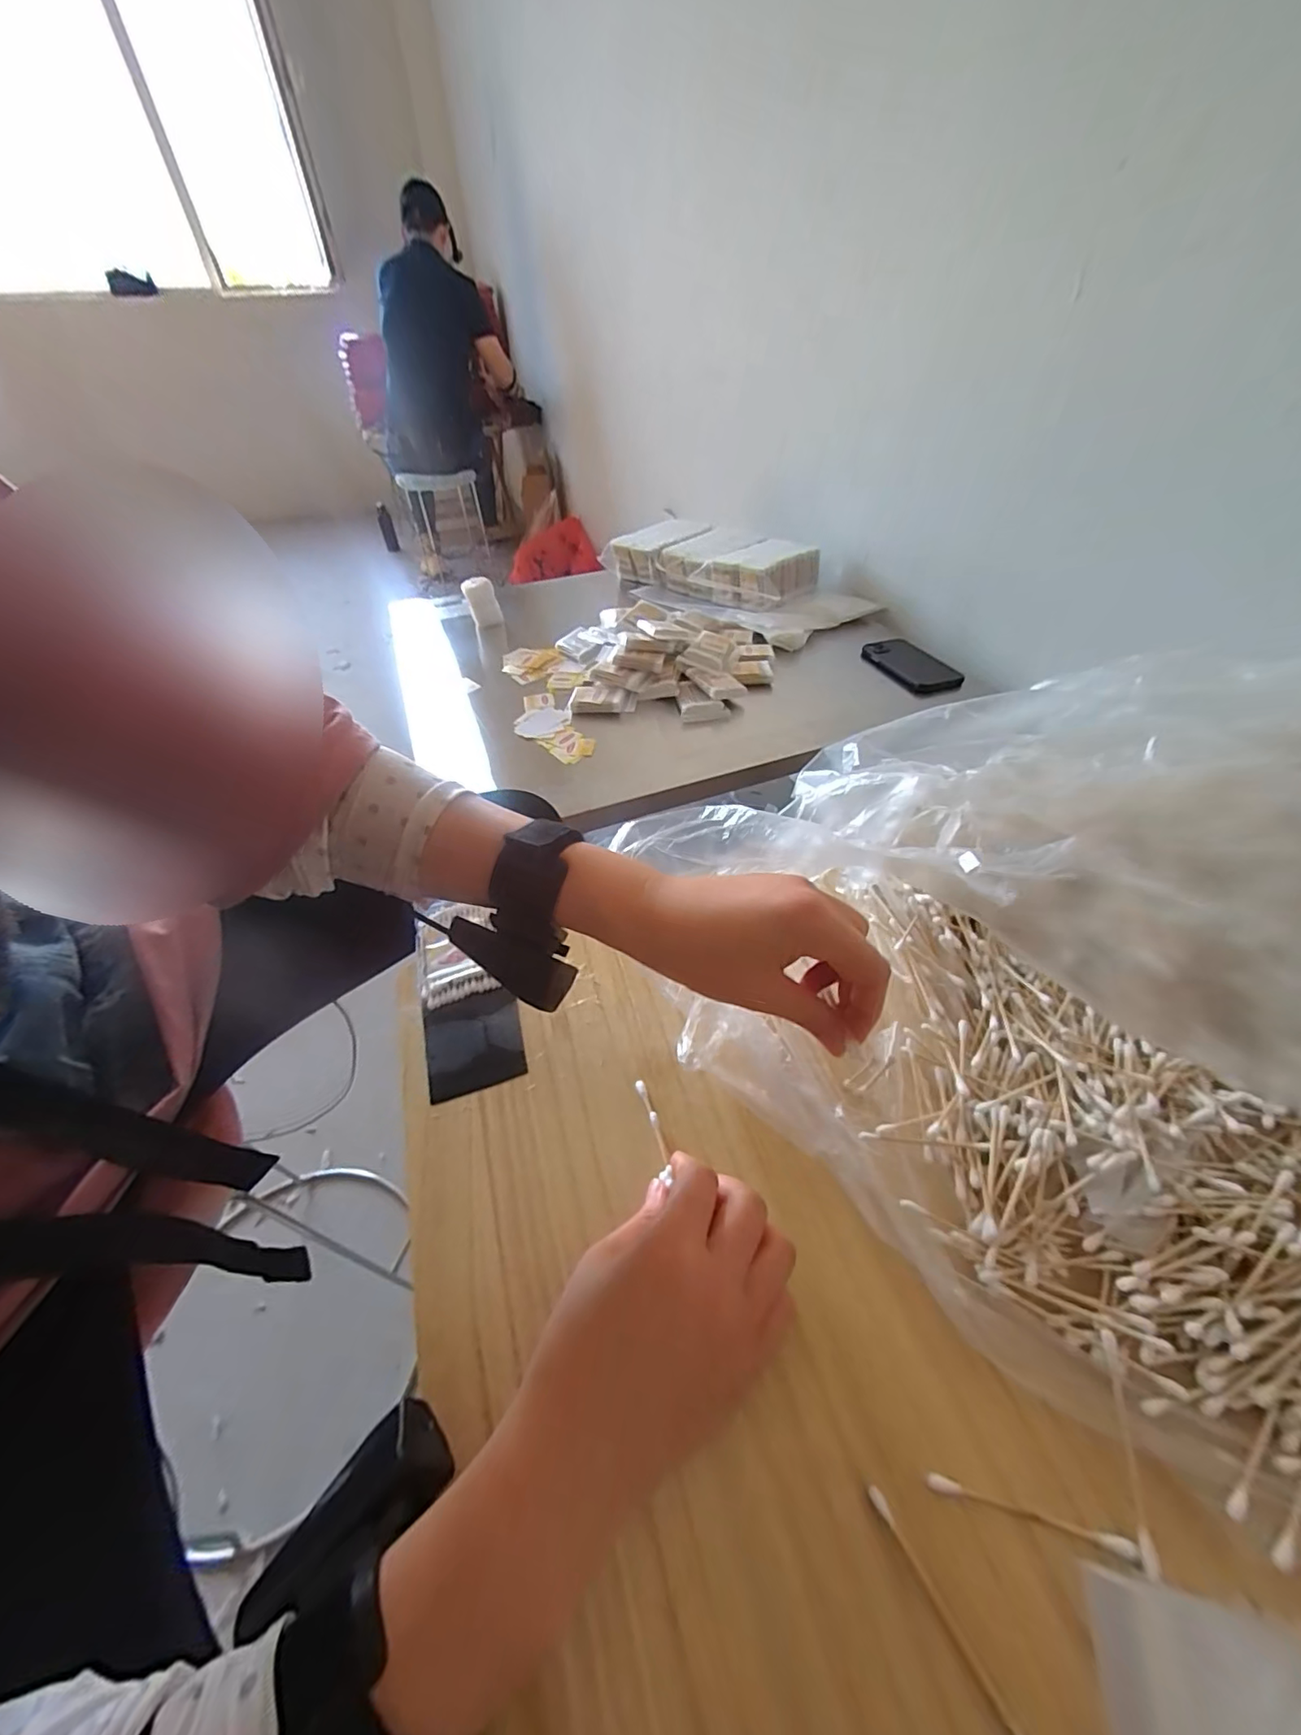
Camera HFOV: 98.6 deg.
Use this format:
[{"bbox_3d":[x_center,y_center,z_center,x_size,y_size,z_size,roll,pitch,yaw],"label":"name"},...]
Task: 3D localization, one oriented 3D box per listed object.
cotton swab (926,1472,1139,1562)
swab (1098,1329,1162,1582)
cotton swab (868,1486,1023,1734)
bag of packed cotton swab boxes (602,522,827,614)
[{"bbox_3d":[0.146,0.249,0.215,0.072,0.004,0.005,9,46,11],"label":"cotton swab"},{"bbox_3d":[0.191,0.231,0.224,0.007,0.009,0.070,9,46,11],"label":"swab"},{"bbox_3d":[0.106,0.268,0.199,0.005,0.004,0.071,-24,49,-20],"label":"cotton swab"},{"bbox_3d":[0.102,-0.573,1.054,0.406,0.073,0.171,33,54,30],"label":"bag of packed cotton swab boxes"}]

